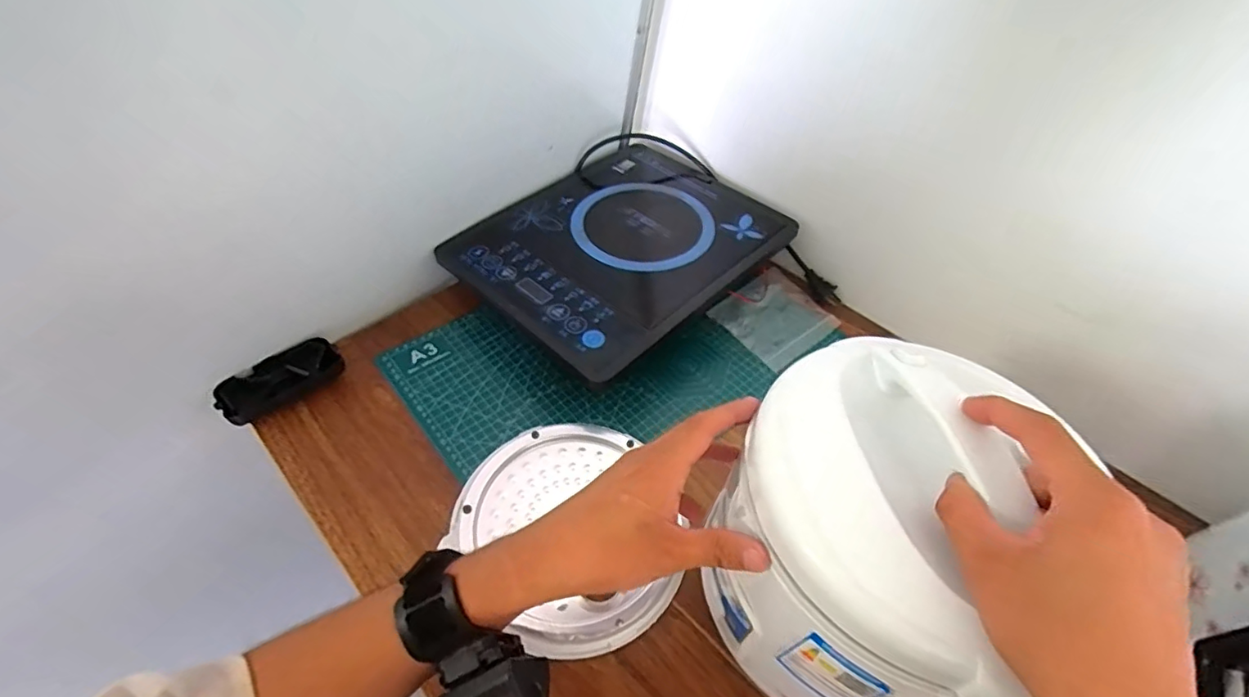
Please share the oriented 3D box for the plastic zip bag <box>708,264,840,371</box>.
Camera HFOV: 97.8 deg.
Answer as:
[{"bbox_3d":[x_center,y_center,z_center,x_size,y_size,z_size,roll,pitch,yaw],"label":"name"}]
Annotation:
[{"bbox_3d":[0.185,-0.037,0.670,0.122,0.006,0.111,-36,74,-24],"label":"plastic zip bag"}]

